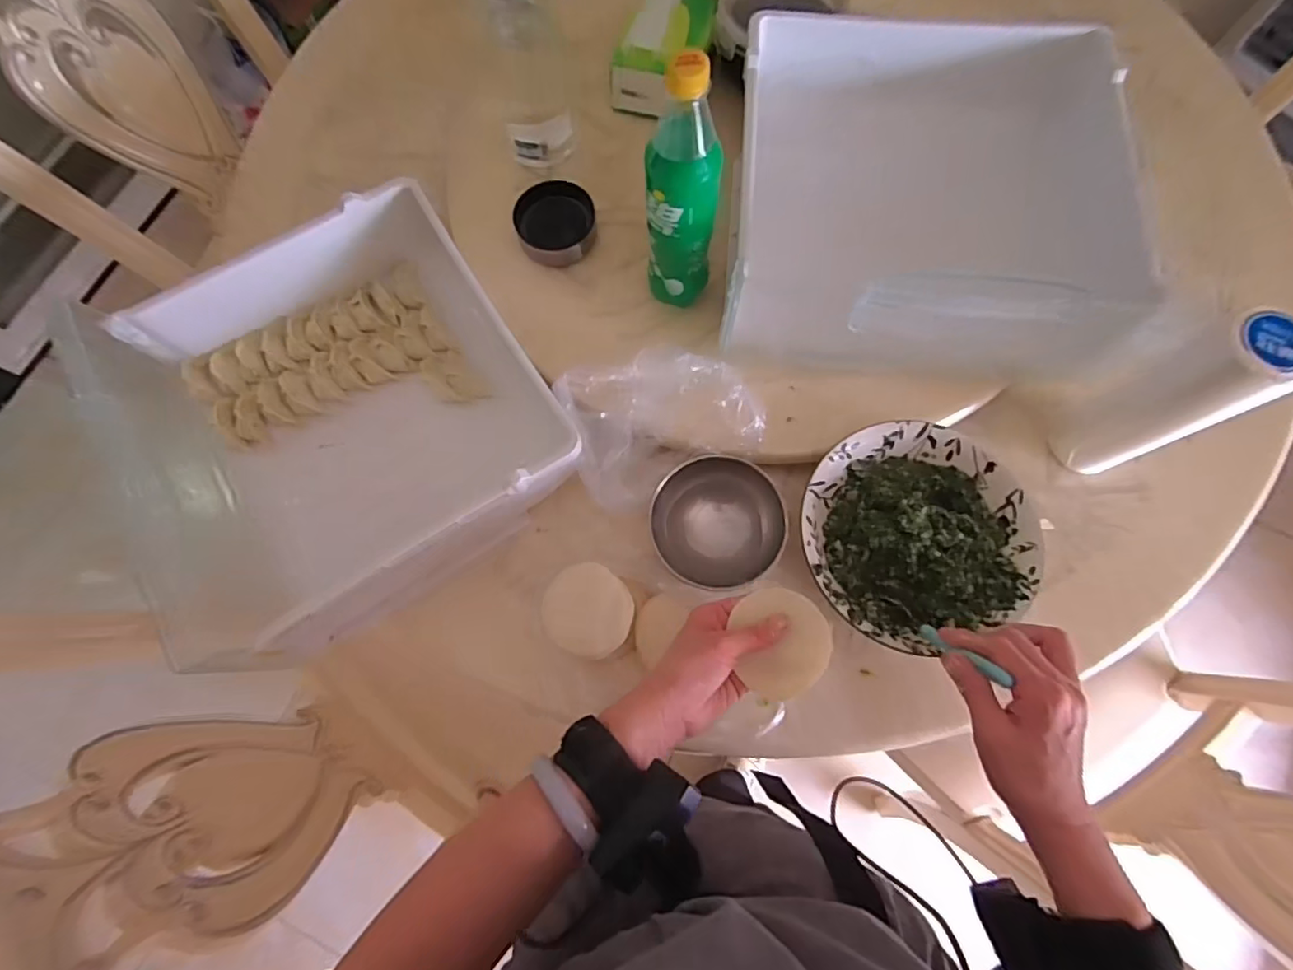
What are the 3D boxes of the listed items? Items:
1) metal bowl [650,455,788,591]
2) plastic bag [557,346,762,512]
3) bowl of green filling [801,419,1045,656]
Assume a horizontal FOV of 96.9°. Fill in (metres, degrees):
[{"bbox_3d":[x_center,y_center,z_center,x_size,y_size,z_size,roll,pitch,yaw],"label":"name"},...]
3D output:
[{"bbox_3d":[0.068,0.037,0.550,0.122,0.035,0.121,0,74,1],"label":"metal bowl"},{"bbox_3d":[0.018,-0.065,0.553,0.180,0.072,0.120,-18,75,-4],"label":"plastic bag"},{"bbox_3d":[0.251,0.048,0.549,0.209,0.067,0.208,0,74,1],"label":"bowl of green filling"}]

